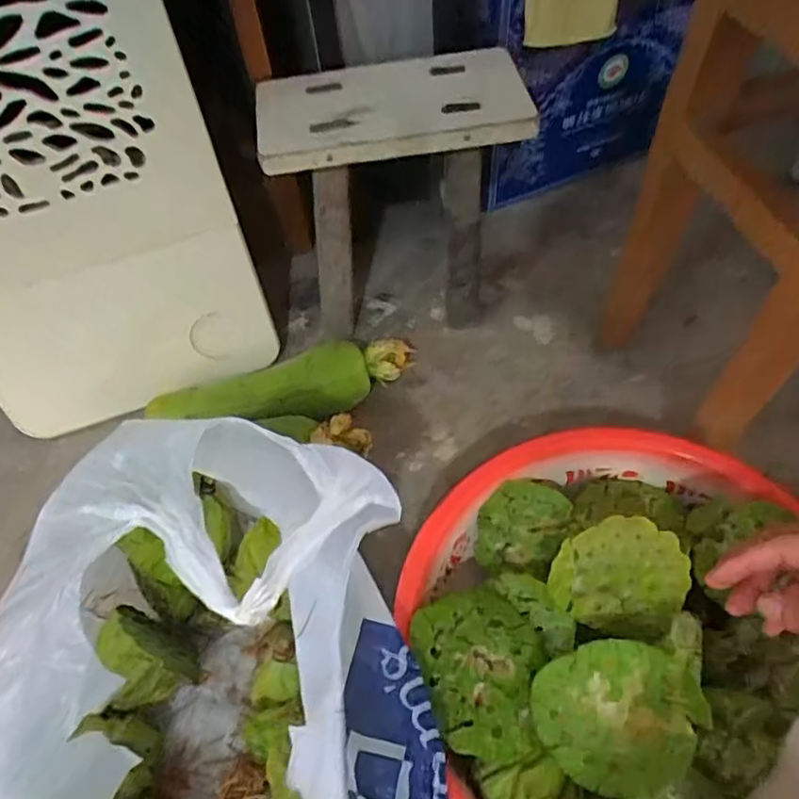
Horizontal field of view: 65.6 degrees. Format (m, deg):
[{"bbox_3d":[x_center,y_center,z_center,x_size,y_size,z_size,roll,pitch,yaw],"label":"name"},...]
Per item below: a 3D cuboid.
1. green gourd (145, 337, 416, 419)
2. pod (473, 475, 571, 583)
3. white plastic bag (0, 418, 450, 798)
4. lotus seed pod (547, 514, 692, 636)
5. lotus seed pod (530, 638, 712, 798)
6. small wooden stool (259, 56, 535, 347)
[{"bbox_3d":[-0.122,-0.012,0.663,0.274,0.076,0.060,-9,59,-1],"label":"green gourd"},{"bbox_3d":[0.108,0.111,0.535,0.079,0.052,0.087,15,102,14],"label":"pod"},{"bbox_3d":[-0.117,0.234,0.395,0.274,0.256,0.405,-8,59,0],"label":"white plastic bag"},{"bbox_3d":[0.159,0.119,0.452,0.089,0.085,0.043,23,19,3],"label":"lotus seed pod"},{"bbox_3d":[0.145,0.204,0.421,0.094,0.050,0.097,-1,86,17],"label":"lotus seed pod"},{"bbox_3d":[0.000,-0.219,0.675,0.246,0.250,0.155,-17,59,-6],"label":"small wooden stool"}]

